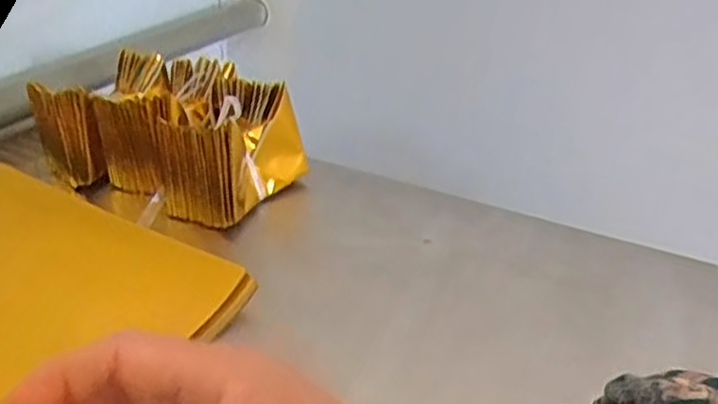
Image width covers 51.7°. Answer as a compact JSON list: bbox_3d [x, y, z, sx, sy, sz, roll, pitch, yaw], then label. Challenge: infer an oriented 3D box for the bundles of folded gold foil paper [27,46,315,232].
[{"bbox_3d":[-0.140,-0.051,0.571,0.173,0.082,0.124,18,39,27],"label":"bundles of folded gold foil paper"}]

